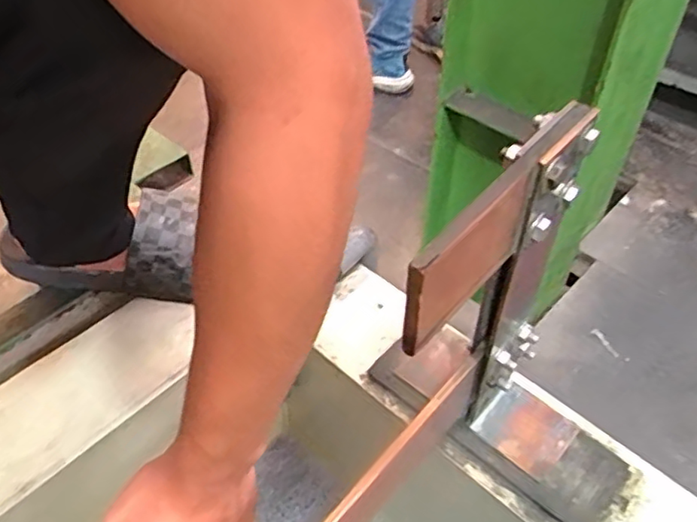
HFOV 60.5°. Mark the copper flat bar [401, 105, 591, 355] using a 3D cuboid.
[{"bbox_3d":[0.072,-0.020,0.291,0.012,0.060,0.142,29,53,26],"label":"copper flat bar"}]

